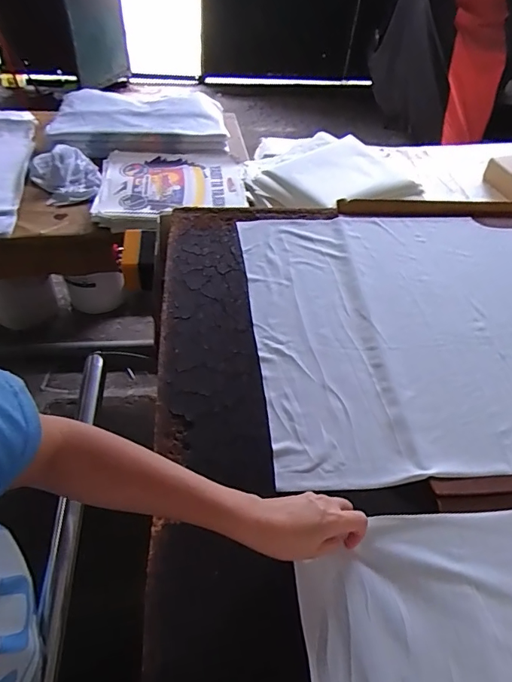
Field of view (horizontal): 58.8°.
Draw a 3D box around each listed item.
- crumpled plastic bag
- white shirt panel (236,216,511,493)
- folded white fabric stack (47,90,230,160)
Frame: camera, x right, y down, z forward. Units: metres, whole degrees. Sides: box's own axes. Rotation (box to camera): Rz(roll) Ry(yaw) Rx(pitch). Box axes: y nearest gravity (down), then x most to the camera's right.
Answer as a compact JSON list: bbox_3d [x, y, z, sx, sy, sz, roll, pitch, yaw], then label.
[{"bbox_3d":[-0.548,-0.485,1.307,0.183,0.063,0.232,-20,54,-20],"label":"crumpled plastic bag"},{"bbox_3d":[0.350,-0.040,0.761,0.702,0.013,0.539,-3,50,-7],"label":"white shirt panel"},{"bbox_3d":[-0.381,-0.760,1.537,0.570,0.075,0.403,0,50,-4],"label":"folded white fabric stack"}]

